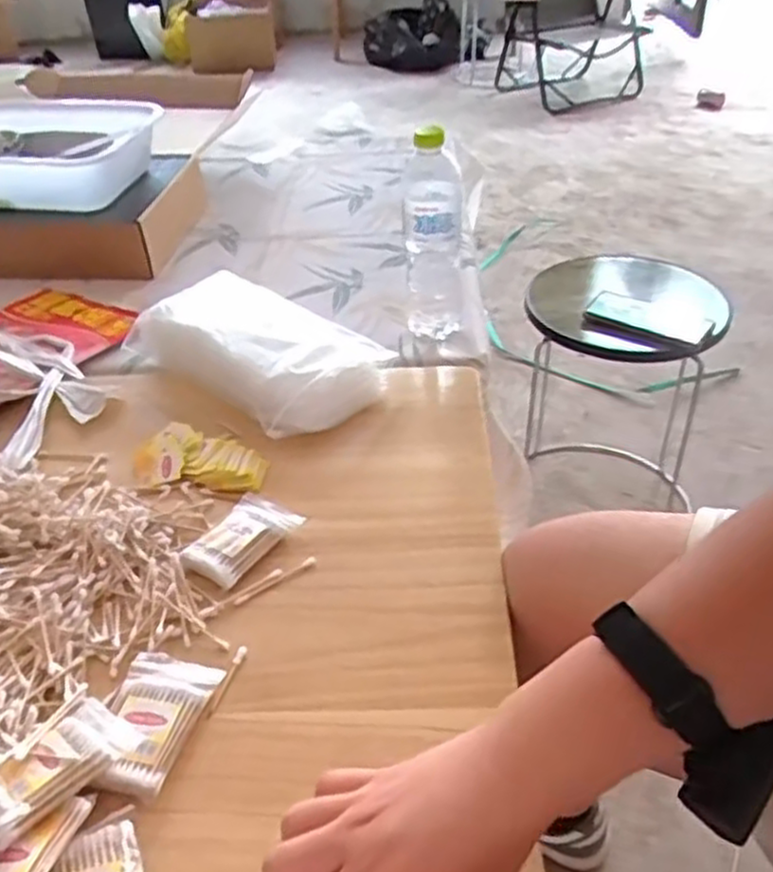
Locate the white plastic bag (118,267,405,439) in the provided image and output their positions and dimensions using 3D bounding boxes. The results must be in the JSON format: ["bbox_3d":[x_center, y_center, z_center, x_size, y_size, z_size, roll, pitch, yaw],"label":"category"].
[{"bbox_3d":[-0.135,-0.093,0.827,0.263,0.093,0.165,27,46,33],"label":"white plastic bag"}]

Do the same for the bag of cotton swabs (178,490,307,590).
[{"bbox_3d":[-0.120,0.084,0.635,0.060,0.018,0.092,20,44,27],"label":"bag of cotton swabs"}]

